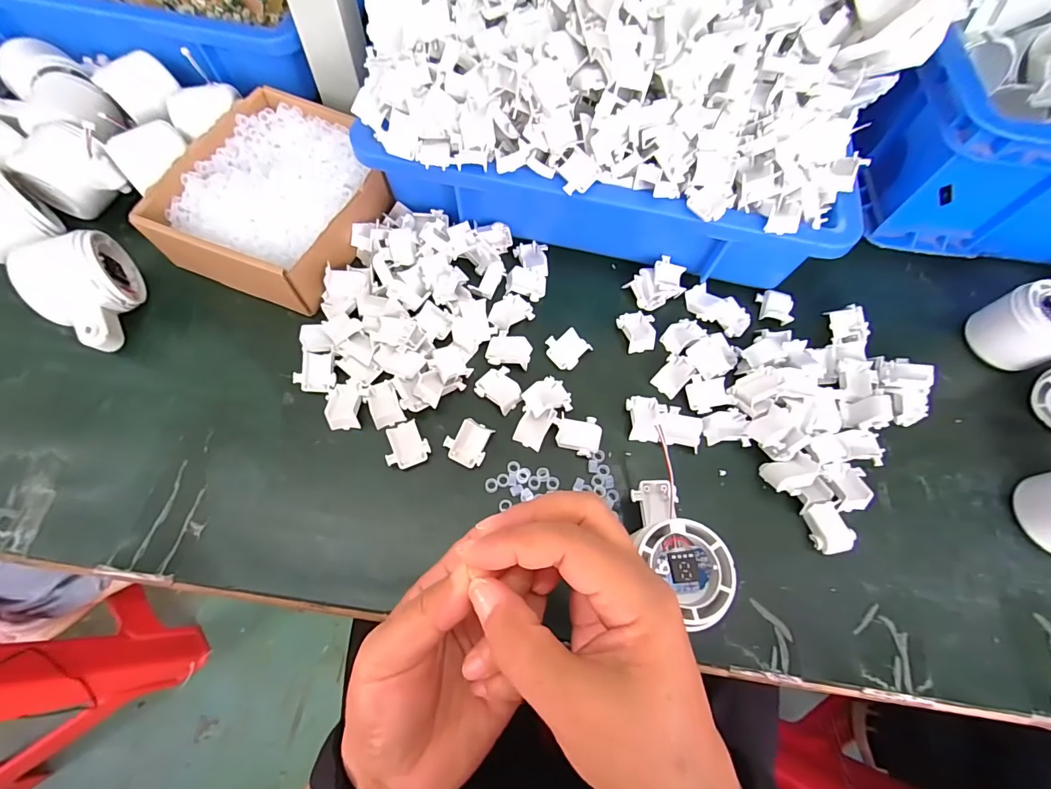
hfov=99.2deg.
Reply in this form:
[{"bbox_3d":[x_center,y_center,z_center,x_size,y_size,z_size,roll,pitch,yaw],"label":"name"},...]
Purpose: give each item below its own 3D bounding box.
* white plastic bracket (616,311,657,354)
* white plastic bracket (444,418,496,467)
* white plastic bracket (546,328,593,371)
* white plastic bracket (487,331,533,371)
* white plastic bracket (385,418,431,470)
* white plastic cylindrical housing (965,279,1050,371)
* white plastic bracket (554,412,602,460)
[{"bbox_3d":[0.091,-0.051,0.360,0.029,0.009,0.033,-11,68,-8],"label":"white plastic bracket"},{"bbox_3d":[-0.040,0.034,0.316,0.029,0.008,0.032,25,67,7],"label":"white plastic bracket"},{"bbox_3d":[0.032,-0.037,0.351,0.029,0.009,0.031,43,71,14],"label":"white plastic bracket"},{"bbox_3d":[-0.012,-0.034,0.348,0.033,0.009,0.029,14,67,2],"label":"white plastic bracket"},{"bbox_3d":[-0.083,0.035,0.310,0.028,0.010,0.030,-16,69,-10],"label":"white plastic bracket"},{"bbox_3d":[0.405,-0.056,0.358,0.055,0.053,0.055,1,70,-2],"label":"white plastic cylindrical housing"},{"bbox_3d":[0.038,0.029,0.323,0.034,0.005,0.029,7,67,-1],"label":"white plastic bracket"}]

